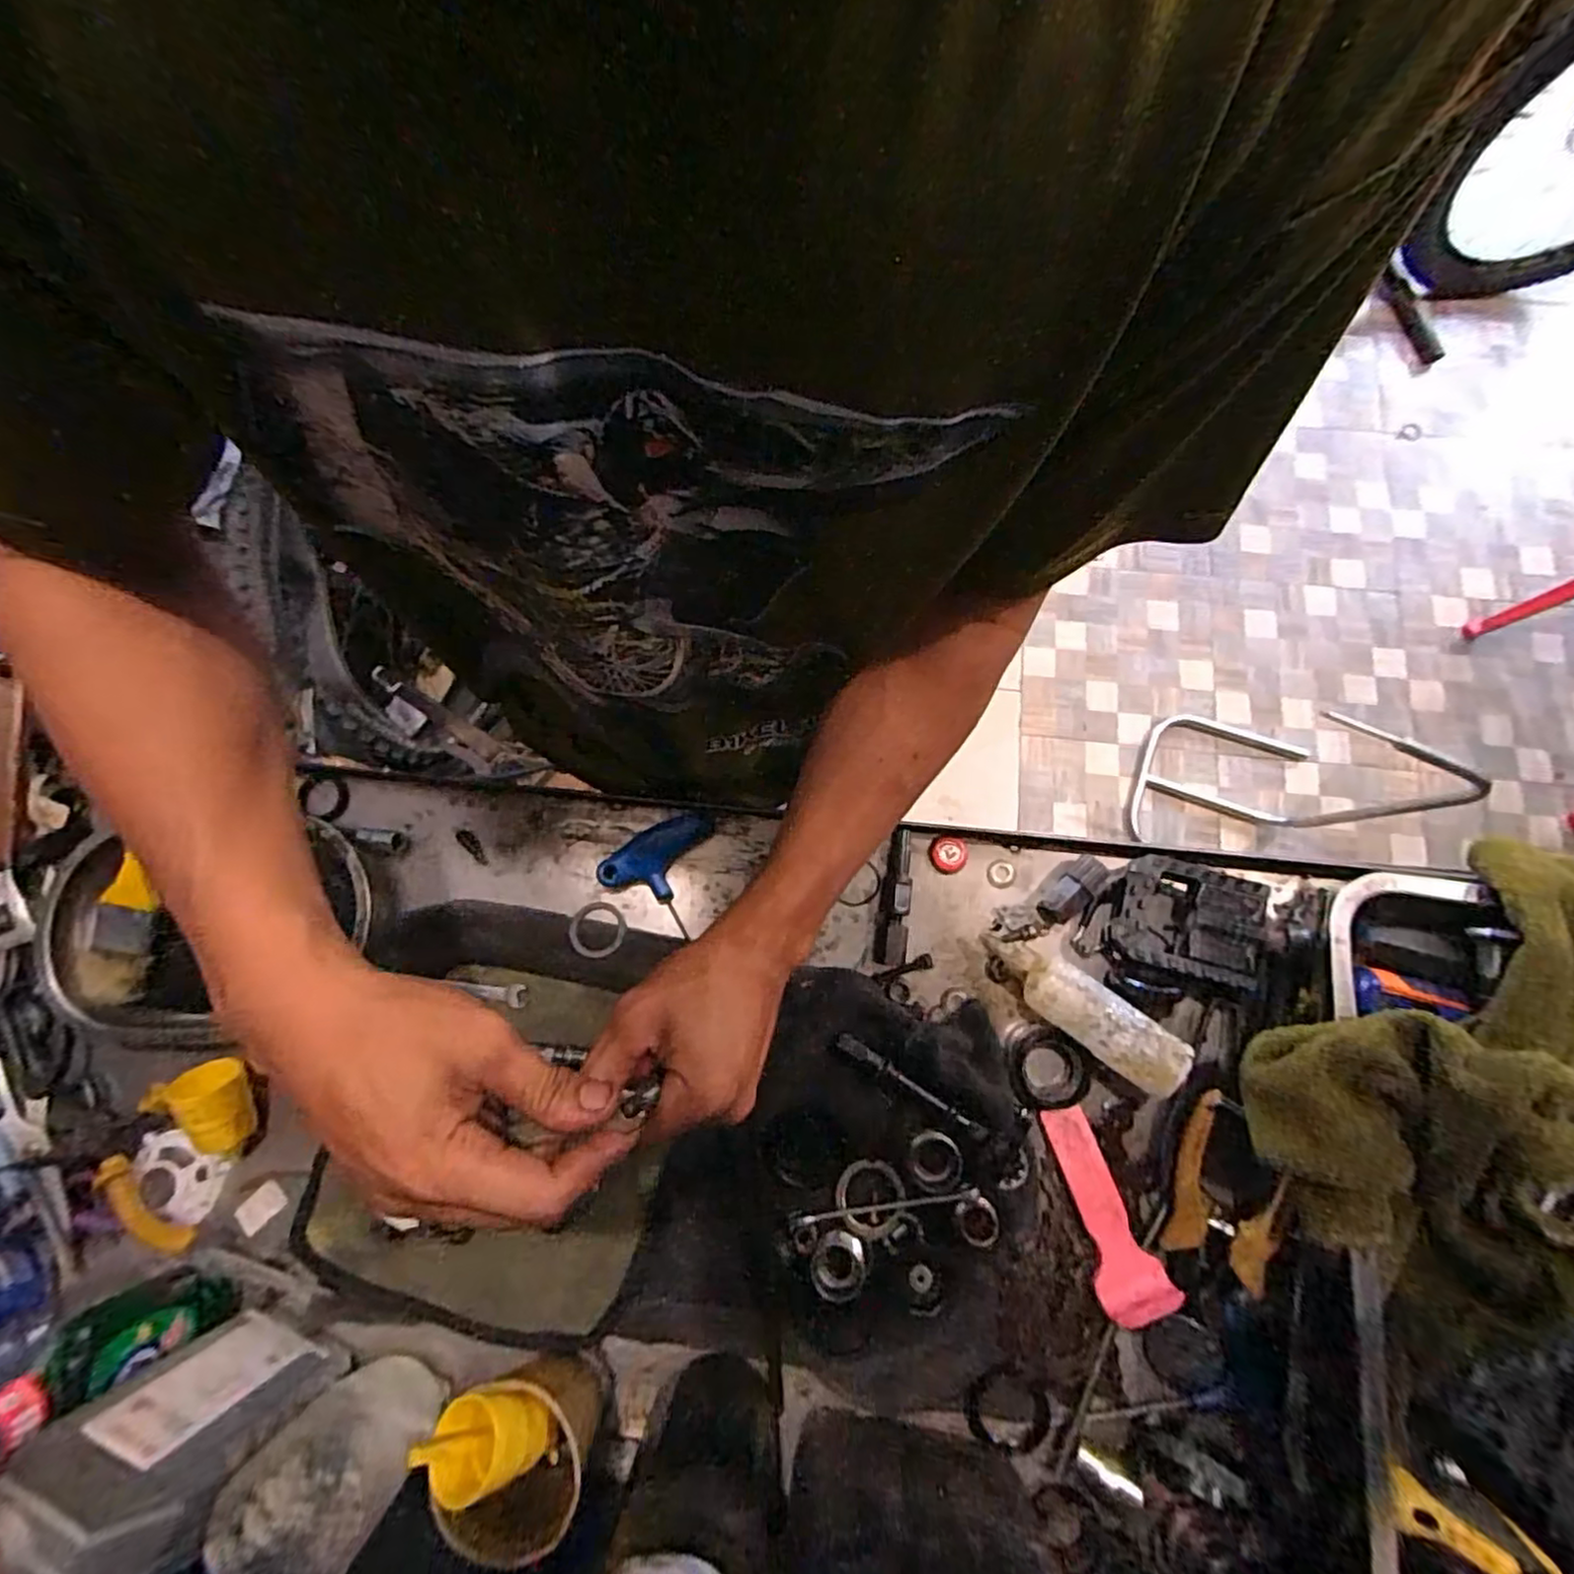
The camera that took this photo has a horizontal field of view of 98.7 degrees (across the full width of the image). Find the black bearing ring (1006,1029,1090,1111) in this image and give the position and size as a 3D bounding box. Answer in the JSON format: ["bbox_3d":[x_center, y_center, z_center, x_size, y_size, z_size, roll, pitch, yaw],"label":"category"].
[{"bbox_3d":[0.173,0.188,0.448,0.048,0.019,0.046,0,77,0],"label":"black bearing ring"}]

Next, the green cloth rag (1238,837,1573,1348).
[{"bbox_3d":[0.393,0.143,0.353,0.282,0.062,0.164,-36,80,-8],"label":"green cloth rag"}]

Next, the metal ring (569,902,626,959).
[{"bbox_3d":[-0.135,0.102,0.482,0.039,0.004,0.039,0,77,0],"label":"metal ring"}]

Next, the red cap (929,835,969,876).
[{"bbox_3d":[0.118,0.050,0.492,0.027,0.009,0.028,0,77,0],"label":"red cap"}]

